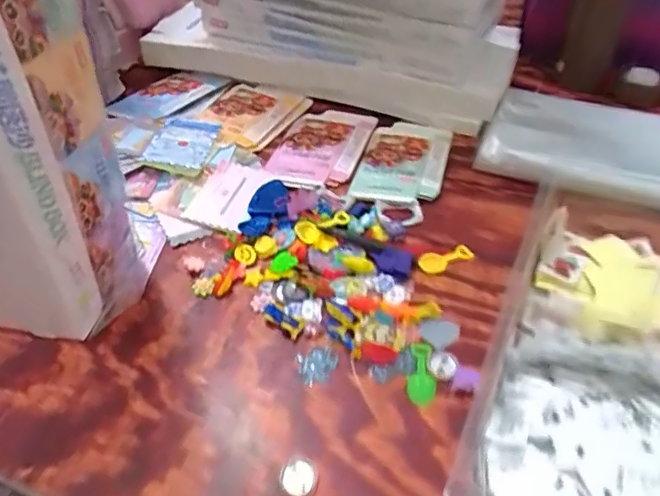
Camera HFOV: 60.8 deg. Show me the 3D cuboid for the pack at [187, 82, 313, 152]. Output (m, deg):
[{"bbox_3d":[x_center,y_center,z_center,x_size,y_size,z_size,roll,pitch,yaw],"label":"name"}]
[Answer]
[{"bbox_3d":[-0.095,-0.161,0.655,0.106,0.008,0.122,21,49,21],"label":"pack"}]

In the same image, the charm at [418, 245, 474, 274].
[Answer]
[{"bbox_3d":[0.099,0.009,0.486,0.050,0.005,0.021,-24,49,-21],"label":"charm"}]

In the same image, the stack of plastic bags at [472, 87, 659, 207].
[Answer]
[{"bbox_3d":[0.294,-0.100,0.568,0.258,0.038,0.144,17,47,17],"label":"stack of plastic bags"}]

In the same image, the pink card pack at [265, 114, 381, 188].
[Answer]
[{"bbox_3d":[-0.010,-0.110,0.611,0.091,0.007,0.149,12,46,12],"label":"pink card pack"}]

